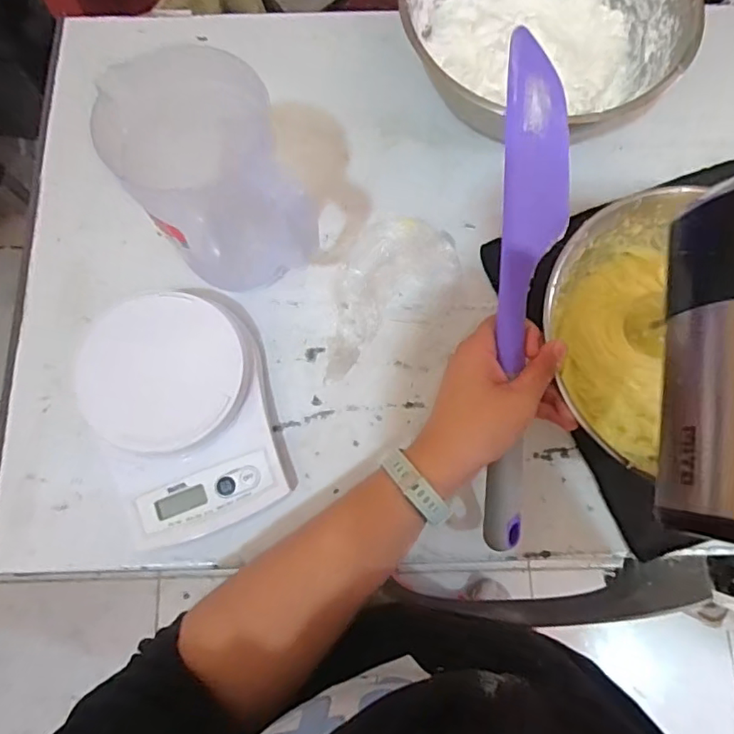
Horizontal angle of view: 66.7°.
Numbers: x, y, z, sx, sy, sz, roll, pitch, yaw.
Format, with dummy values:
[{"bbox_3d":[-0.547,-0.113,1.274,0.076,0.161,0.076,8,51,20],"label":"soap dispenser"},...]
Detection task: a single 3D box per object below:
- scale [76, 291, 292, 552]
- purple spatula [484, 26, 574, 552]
[{"bbox_3d":[-0.147,0.036,0.444,0.132,0.046,0.184,-22,76,-5],"label":"scale"},{"bbox_3d":[0.098,-0.034,0.372,0.070,0.019,0.326,-4,103,-36],"label":"purple spatula"}]

